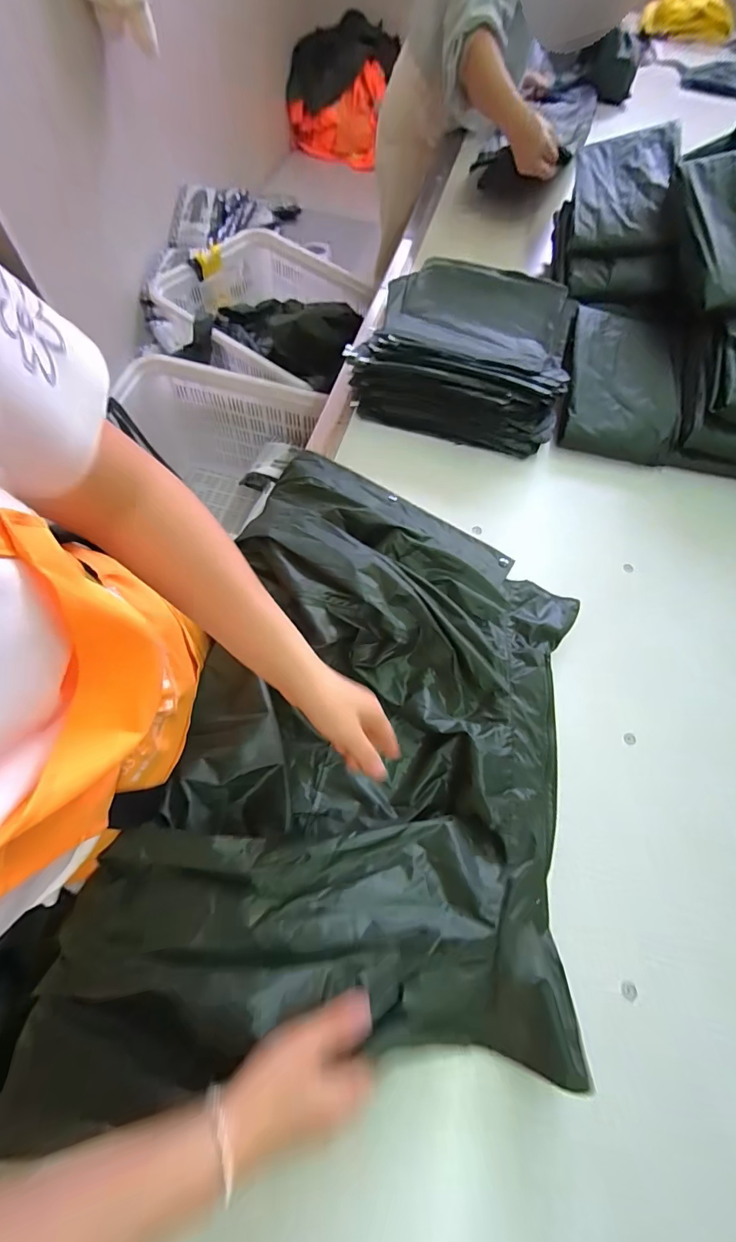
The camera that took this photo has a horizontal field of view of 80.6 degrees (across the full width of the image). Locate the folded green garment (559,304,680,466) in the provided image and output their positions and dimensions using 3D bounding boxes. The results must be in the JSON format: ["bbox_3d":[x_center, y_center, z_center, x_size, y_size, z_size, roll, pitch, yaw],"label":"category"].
[{"bbox_3d":[0.423,-0.410,0.736,0.175,0.045,0.299,11,65,2],"label":"folded green garment"}]

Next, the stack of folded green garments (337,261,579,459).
[{"bbox_3d":[0.170,-0.483,0.750,0.337,0.089,0.401,15,65,4],"label":"stack of folded green garments"}]

